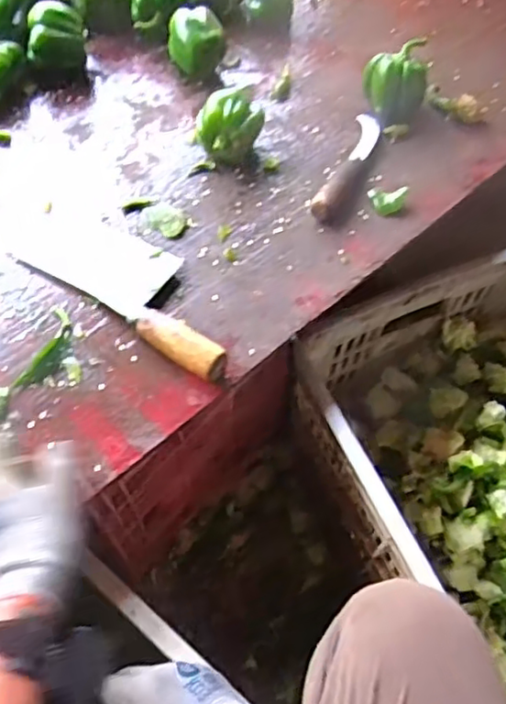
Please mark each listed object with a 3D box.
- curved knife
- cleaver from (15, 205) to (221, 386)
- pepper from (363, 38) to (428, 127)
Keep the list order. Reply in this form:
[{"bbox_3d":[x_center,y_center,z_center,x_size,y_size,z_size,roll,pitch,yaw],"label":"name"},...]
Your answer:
[{"bbox_3d":[0.106,-0.207,0.692,0.032,0.020,0.170,21,62,9],"label":"curved knife"},{"bbox_3d":[-0.118,-0.078,0.604,0.273,0.038,0.097,34,65,16],"label":"cleaver"},{"bbox_3d":[0.167,-0.307,0.738,0.065,0.068,0.078,-7,61,-6],"label":"pepper"}]

